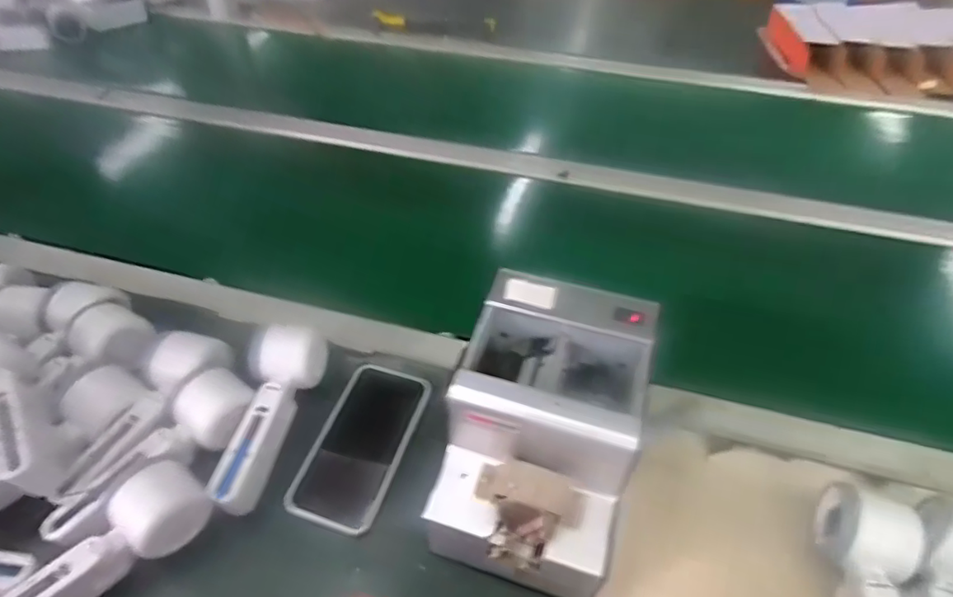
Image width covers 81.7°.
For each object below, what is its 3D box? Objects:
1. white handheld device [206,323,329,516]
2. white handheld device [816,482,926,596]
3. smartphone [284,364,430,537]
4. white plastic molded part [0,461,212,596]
[{"bbox_3d":[-0.183,0.091,0.470,0.051,0.050,0.166,10,48,9],"label":"white handheld device"},{"bbox_3d":[0.277,0.213,0.371,0.051,0.051,0.161,7,48,7],"label":"white handheld device"},{"bbox_3d":[-0.099,0.125,0.484,0.074,0.011,0.146,17,55,8],"label":"smartphone"},{"bbox_3d":[-0.277,0.190,0.395,0.056,0.043,0.165,34,56,28],"label":"white plastic molded part"}]

